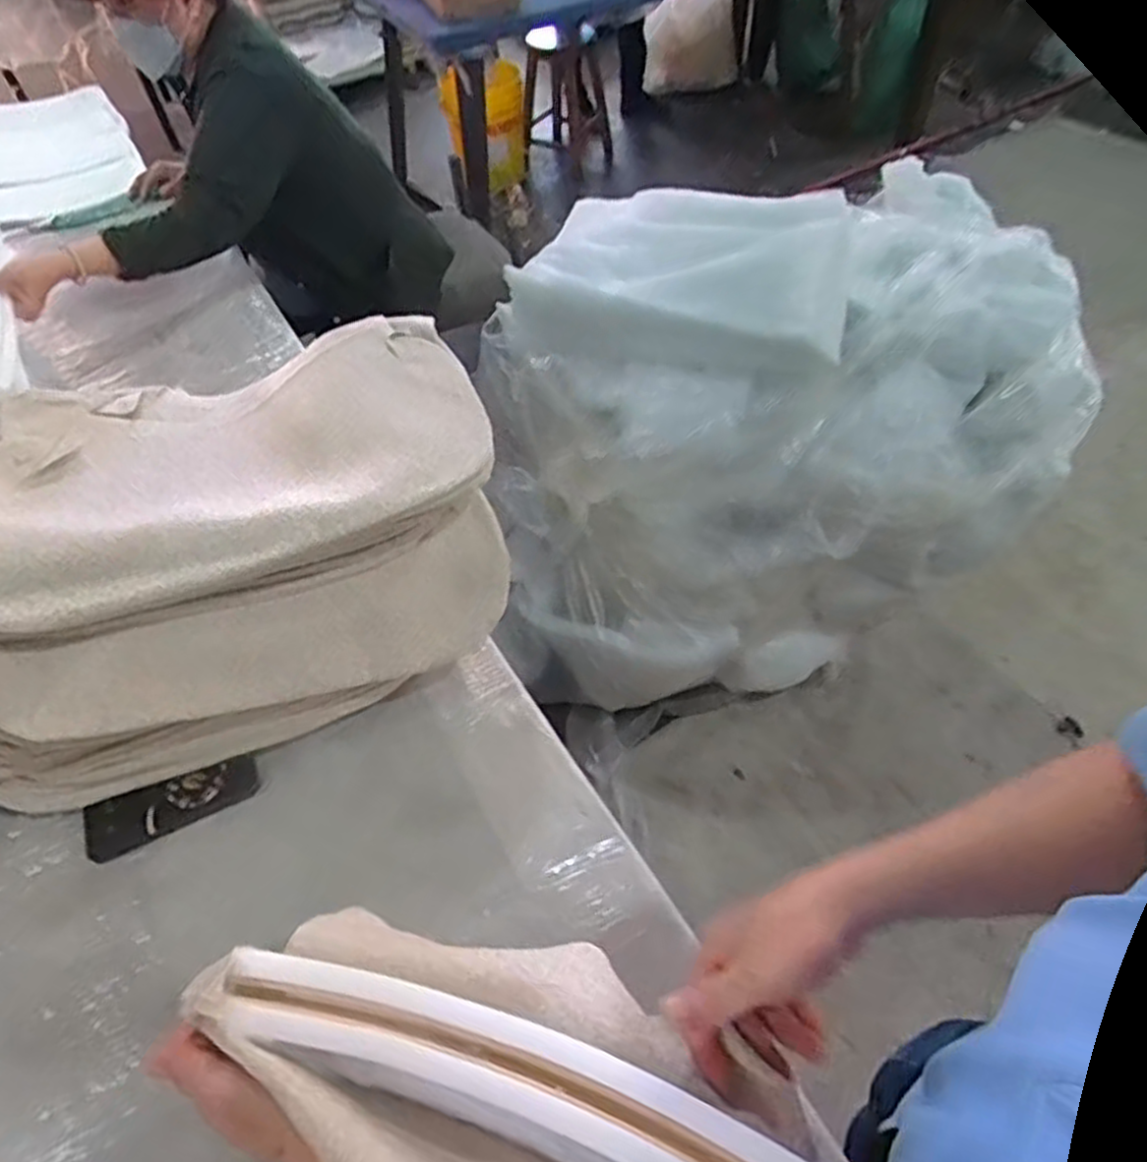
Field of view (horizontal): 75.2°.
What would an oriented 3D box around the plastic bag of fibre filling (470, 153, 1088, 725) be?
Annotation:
[{"bbox_3d":[0.350,-0.290,1.428,0.962,0.705,0.720,-8,54,-2],"label":"plastic bag of fibre filling"}]

